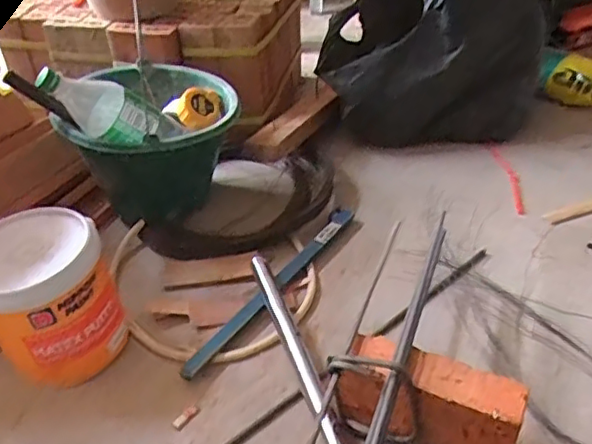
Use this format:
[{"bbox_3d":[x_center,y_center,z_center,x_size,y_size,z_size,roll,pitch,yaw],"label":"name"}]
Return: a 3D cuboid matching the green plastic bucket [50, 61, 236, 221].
[{"bbox_3d":[-0.217,-0.137,0.992,0.247,0.184,0.261,-2,38,2],"label":"green plastic bucket"}]

